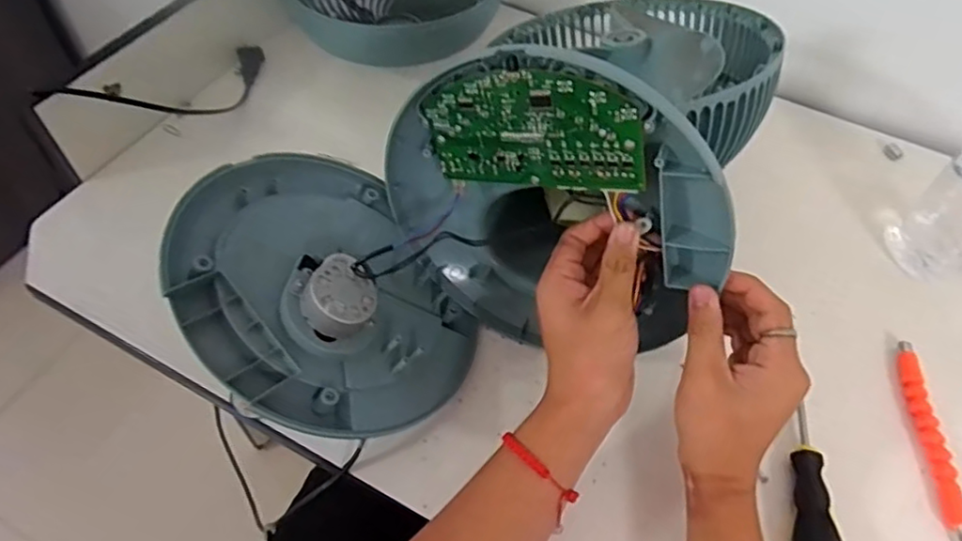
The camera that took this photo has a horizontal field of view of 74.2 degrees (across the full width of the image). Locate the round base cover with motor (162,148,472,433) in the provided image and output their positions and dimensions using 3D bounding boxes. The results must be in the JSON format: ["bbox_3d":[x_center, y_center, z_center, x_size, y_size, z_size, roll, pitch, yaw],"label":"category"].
[{"bbox_3d":[-0.111,0.005,0.480,0.219,0.057,0.242,-20,71,-45],"label":"round base cover with motor"}]

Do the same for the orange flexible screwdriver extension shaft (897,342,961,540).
[{"bbox_3d":[0.349,0.131,0.493,0.021,0.011,0.168,6,54,0],"label":"orange flexible screwdriver extension shaft"}]

